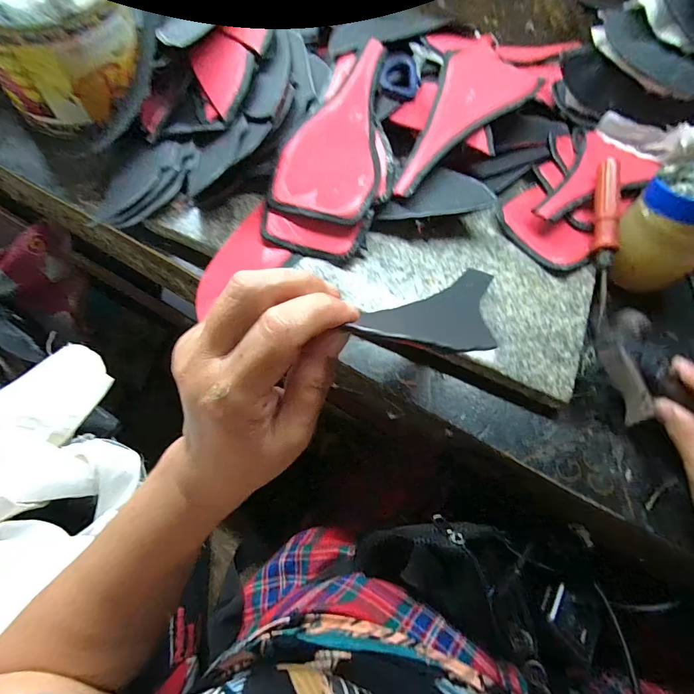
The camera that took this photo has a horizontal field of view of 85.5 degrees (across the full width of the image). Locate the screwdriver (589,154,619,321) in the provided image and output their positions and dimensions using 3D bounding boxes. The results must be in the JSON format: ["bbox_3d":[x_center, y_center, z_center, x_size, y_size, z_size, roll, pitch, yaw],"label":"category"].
[{"bbox_3d":[0.240,-0.101,0.348,0.017,0.018,0.154,8,82,0],"label":"screwdriver"}]

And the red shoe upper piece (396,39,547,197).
[{"bbox_3d":[0.106,-0.228,0.366,0.086,0.029,0.206,38,69,13],"label":"red shoe upper piece"}]

